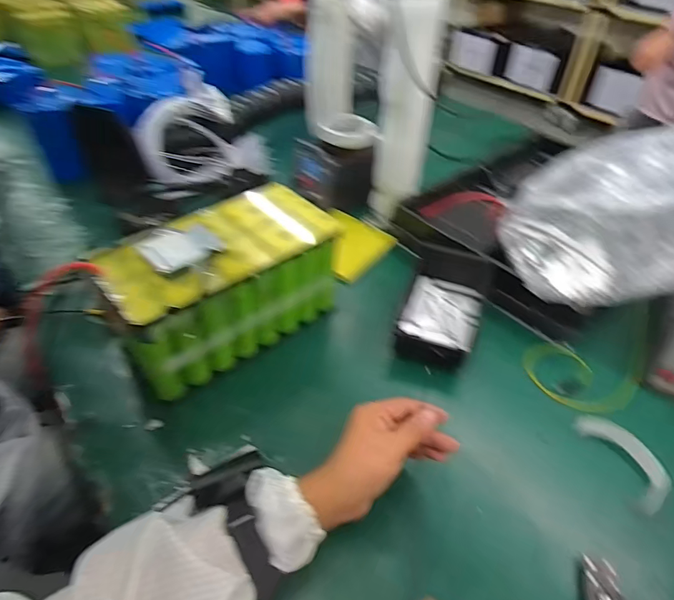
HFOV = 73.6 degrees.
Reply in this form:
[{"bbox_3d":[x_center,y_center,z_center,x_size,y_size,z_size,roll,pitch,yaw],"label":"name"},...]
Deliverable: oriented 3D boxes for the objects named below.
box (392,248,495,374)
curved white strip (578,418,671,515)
[{"bbox_3d":[0.149,0.007,0.639,0.107,0.068,0.185,15,45,14],"label":"box"},{"bbox_3d":[0.326,0.175,0.507,0.058,0.004,0.113,-14,45,-15],"label":"curved white strip"}]

